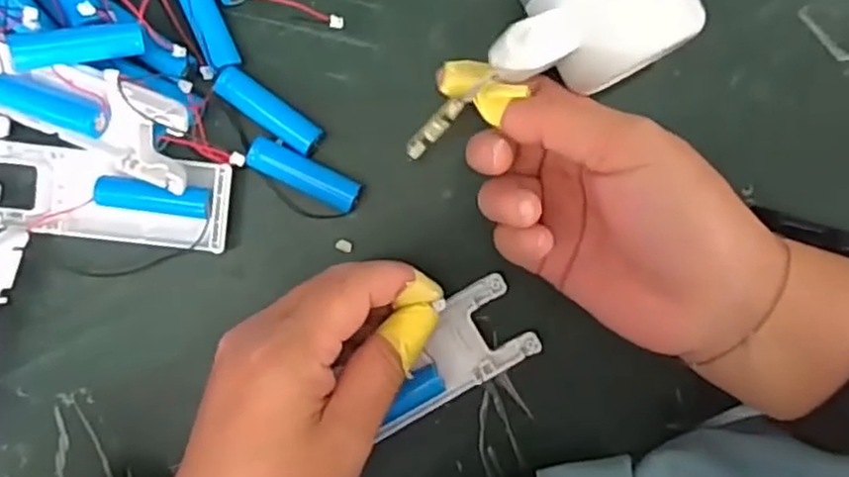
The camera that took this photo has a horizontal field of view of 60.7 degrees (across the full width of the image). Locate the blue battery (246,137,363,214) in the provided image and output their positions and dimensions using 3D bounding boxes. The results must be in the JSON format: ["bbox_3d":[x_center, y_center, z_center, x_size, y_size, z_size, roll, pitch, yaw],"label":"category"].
[{"bbox_3d":[-0.052,-0.028,0.320,0.050,0.014,0.015,27,93,0],"label":"blue battery"}]

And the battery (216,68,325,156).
[{"bbox_3d":[-0.069,-0.056,0.323,0.051,0.014,0.015,36,93,-1],"label":"battery"}]

